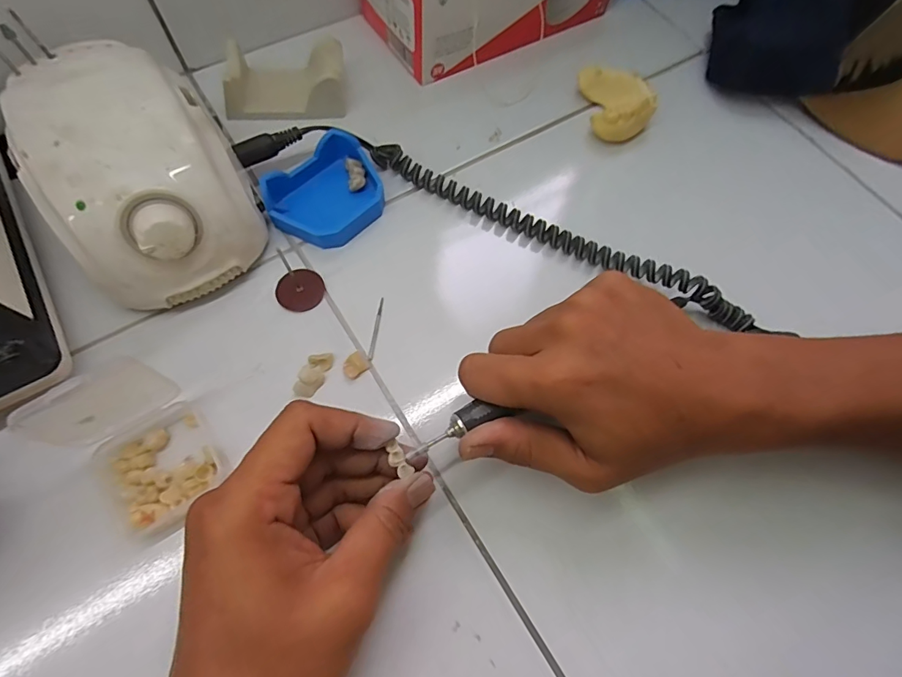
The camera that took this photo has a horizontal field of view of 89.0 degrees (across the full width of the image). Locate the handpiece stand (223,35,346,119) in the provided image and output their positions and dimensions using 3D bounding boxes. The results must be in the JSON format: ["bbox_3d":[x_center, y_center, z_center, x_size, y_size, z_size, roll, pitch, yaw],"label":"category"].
[{"bbox_3d":[-0.125,-0.196,0.350,0.086,0.029,0.045,-3,67,-5],"label":"handpiece stand"}]

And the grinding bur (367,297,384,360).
[{"bbox_3d":[-0.048,-0.007,0.295,0.004,0.005,0.044,8,67,0],"label":"grinding bur"}]

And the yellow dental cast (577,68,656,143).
[{"bbox_3d":[0.130,-0.183,0.362,0.047,0.029,0.060,-4,68,-6],"label":"yellow dental cast"}]

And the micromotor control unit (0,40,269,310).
[{"bbox_3d":[-0.184,-0.096,0.277,0.100,0.081,0.137,-26,72,-14],"label":"micromotor control unit"}]

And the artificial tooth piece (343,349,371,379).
[{"bbox_3d":[-0.058,0.015,0.282,0.017,0.006,0.014,-38,74,-17],"label":"artificial tooth piece"}]

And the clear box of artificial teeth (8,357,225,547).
[{"bbox_3d":[-0.161,0.055,0.225,0.062,0.063,0.076,-30,73,-15],"label":"clear box of artificial teeth"}]

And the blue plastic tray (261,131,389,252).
[{"bbox_3d":[-0.083,-0.100,0.314,0.080,0.024,0.063,-41,76,-18],"label":"blue plastic tray"}]

